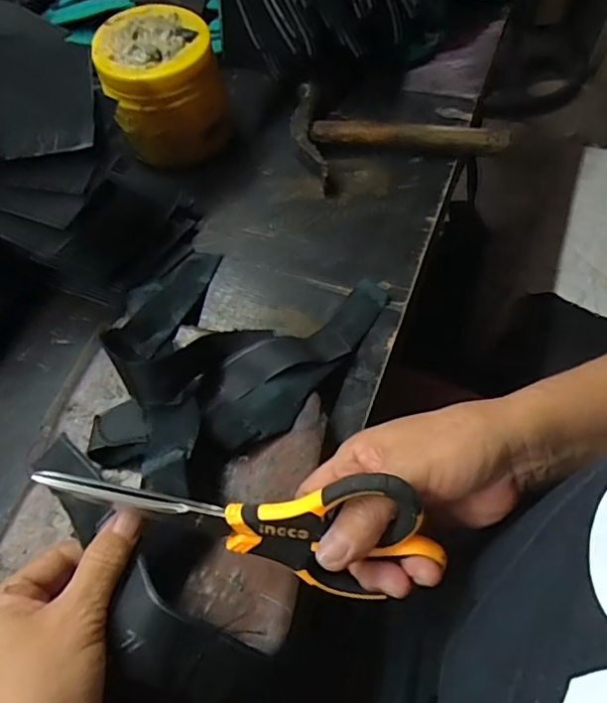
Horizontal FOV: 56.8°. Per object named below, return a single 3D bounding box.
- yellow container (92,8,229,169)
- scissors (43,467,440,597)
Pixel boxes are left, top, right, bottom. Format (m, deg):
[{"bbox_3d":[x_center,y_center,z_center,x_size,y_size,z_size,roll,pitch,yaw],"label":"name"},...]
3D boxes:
[{"bbox_3d":[-0.116,-0.220,0.483,0.093,0.102,0.096,-19,59,-7],"label":"yellow container"},{"bbox_3d":[-0.032,0.086,0.281,0.195,0.064,0.046,6,60,8],"label":"scissors"}]

